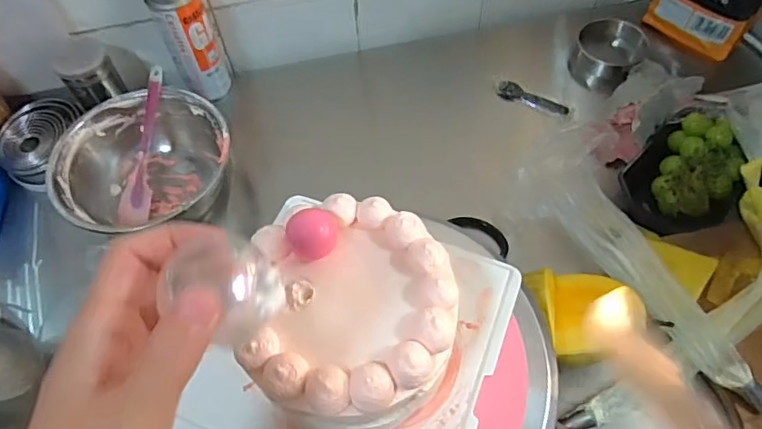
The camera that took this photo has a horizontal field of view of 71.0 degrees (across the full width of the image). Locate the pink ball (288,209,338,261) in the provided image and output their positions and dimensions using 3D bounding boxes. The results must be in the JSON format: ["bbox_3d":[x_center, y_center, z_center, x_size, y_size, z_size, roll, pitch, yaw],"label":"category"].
[{"bbox_3d":[-0.046,0.017,0.373,0.033,0.030,0.032,-1,57,2],"label":"pink ball"}]

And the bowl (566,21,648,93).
[{"bbox_3d":[0.342,-0.235,0.819,0.099,0.075,0.081,25,62,17],"label":"bowl"}]

